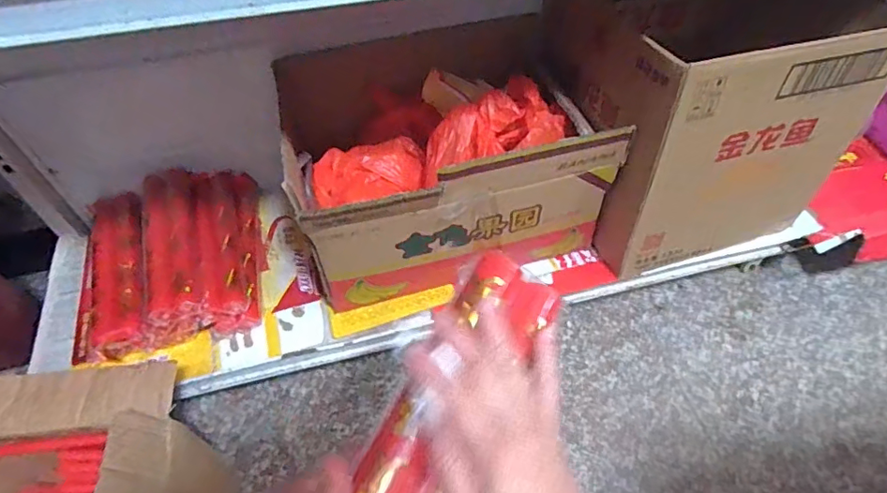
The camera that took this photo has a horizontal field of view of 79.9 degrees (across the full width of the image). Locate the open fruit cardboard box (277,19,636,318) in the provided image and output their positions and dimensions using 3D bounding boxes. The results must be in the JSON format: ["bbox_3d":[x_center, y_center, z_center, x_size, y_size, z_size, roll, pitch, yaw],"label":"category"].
[{"bbox_3d":[-0.012,-0.116,0.780,0.414,0.241,0.292,-18,54,-12],"label":"open fruit cardboard box"}]

